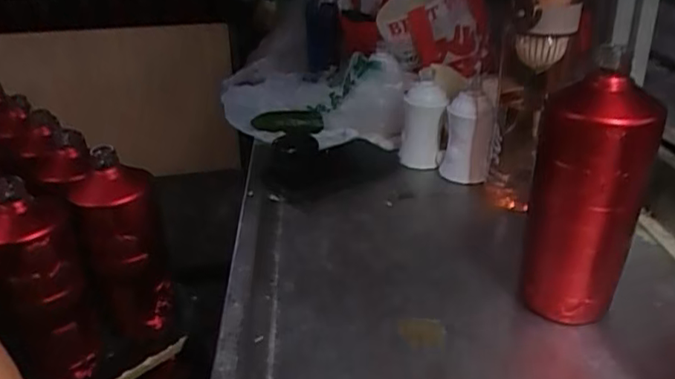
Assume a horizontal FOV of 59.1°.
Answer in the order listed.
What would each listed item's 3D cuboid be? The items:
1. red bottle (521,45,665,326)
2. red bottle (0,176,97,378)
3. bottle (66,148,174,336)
[{"bbox_3d":[0.203,0.007,0.487,0.084,0.197,0.068,7,27,12],"label":"red bottle"},{"bbox_3d":[-0.293,0.095,0.592,0.078,0.190,0.078,-20,34,-25],"label":"red bottle"},{"bbox_3d":[-0.228,0.072,0.650,0.078,0.214,0.069,-14,32,-17],"label":"bottle"}]

